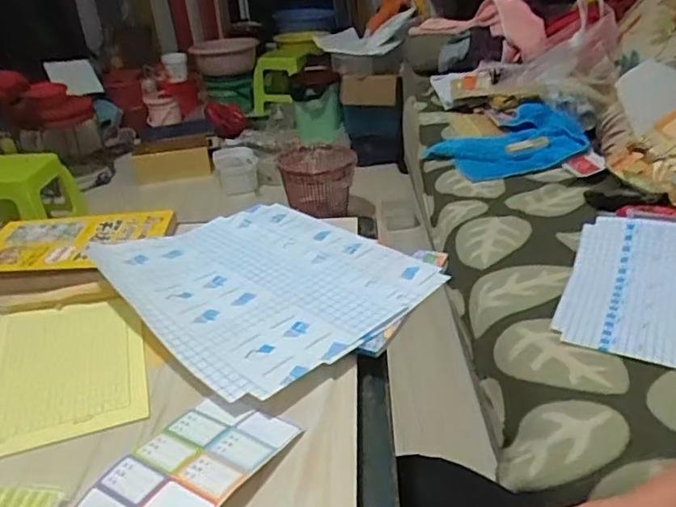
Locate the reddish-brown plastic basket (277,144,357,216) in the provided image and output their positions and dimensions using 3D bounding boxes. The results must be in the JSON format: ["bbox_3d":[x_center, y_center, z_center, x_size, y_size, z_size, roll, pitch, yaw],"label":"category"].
[{"bbox_3d":[-0.062,-0.220,1.974,0.244,0.237,0.289,-6,29,-3],"label":"reddish-brown plastic basket"}]

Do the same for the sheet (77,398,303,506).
[{"bbox_3d":[-0.103,0.147,0.403,0.085,0.013,0.137,15,35,29],"label":"sheet"}]

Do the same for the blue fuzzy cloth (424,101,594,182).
[{"bbox_3d":[0.385,-0.258,1.330,0.318,0.060,0.266,-18,32,-23],"label":"blue fuzzy cloth"}]

